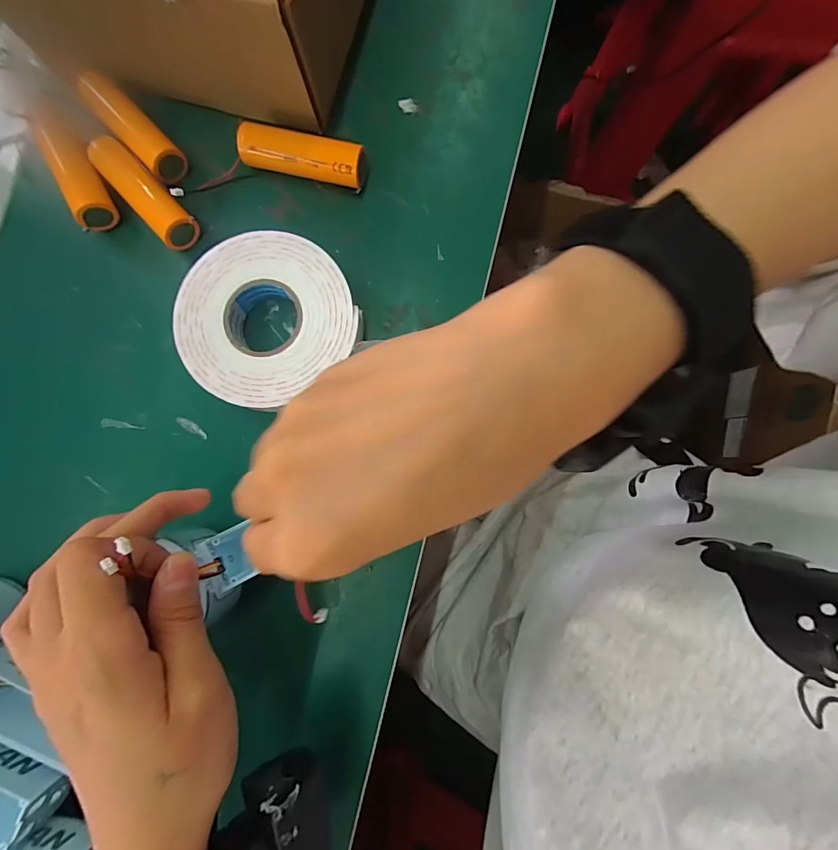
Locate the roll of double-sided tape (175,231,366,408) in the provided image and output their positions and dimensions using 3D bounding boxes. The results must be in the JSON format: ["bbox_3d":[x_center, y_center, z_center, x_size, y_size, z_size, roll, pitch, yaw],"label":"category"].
[{"bbox_3d":[-0.086,-0.061,0.232,0.092,0.018,0.094,0,84,2],"label":"roll of double-sided tape"}]

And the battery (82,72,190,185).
[{"bbox_3d":[-0.168,-0.175,0.241,0.070,0.019,0.020,44,87,6],"label":"battery"}]

